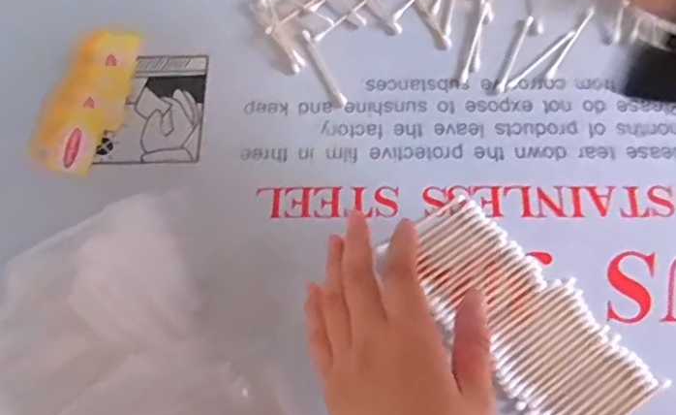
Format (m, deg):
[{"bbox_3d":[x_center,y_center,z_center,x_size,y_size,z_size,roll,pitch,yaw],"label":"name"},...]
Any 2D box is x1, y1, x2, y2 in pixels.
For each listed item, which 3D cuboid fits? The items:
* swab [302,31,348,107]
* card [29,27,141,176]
[{"bbox_3d":[-0.011,-0.103,0.446,0.008,0.004,0.069,-24,69,-7],"label":"swab"},{"bbox_3d":[-0.182,-0.081,0.441,0.056,0.009,0.117,13,68,7],"label":"card"}]

